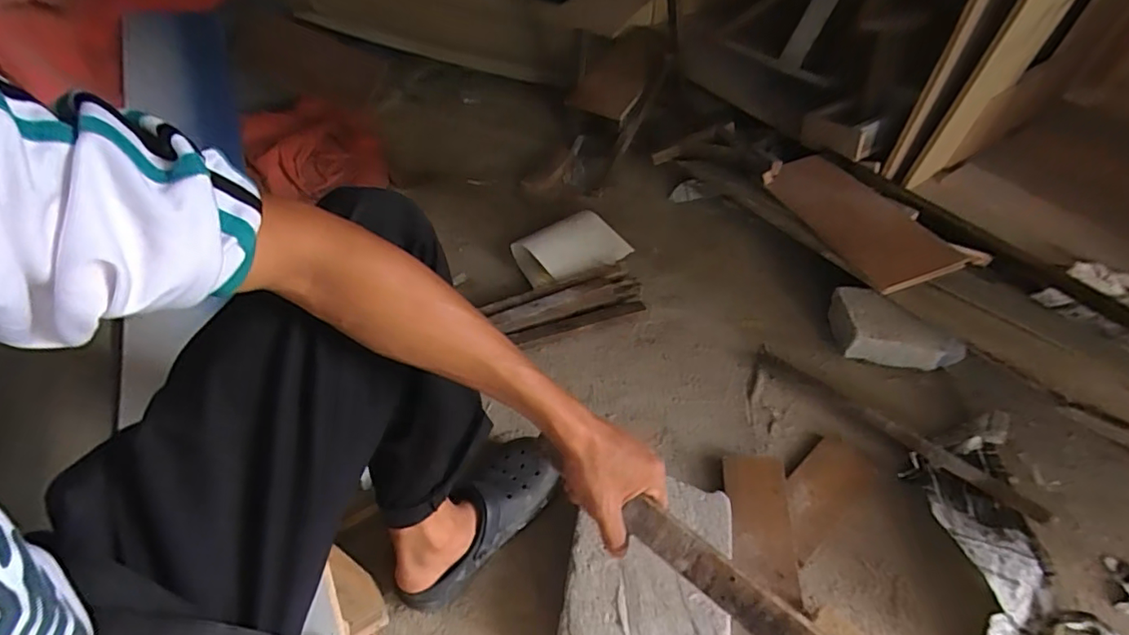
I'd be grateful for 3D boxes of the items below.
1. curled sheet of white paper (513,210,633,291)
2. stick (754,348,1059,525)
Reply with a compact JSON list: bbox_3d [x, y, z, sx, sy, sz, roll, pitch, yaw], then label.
[{"bbox_3d":[0.012,-0.145,1.106,0.223,0.054,0.157,-24,53,-18],"label":"curled sheet of white paper"},{"bbox_3d":[0.503,0.172,0.847,0.427,0.029,0.037,31,57,24],"label":"stick"}]

